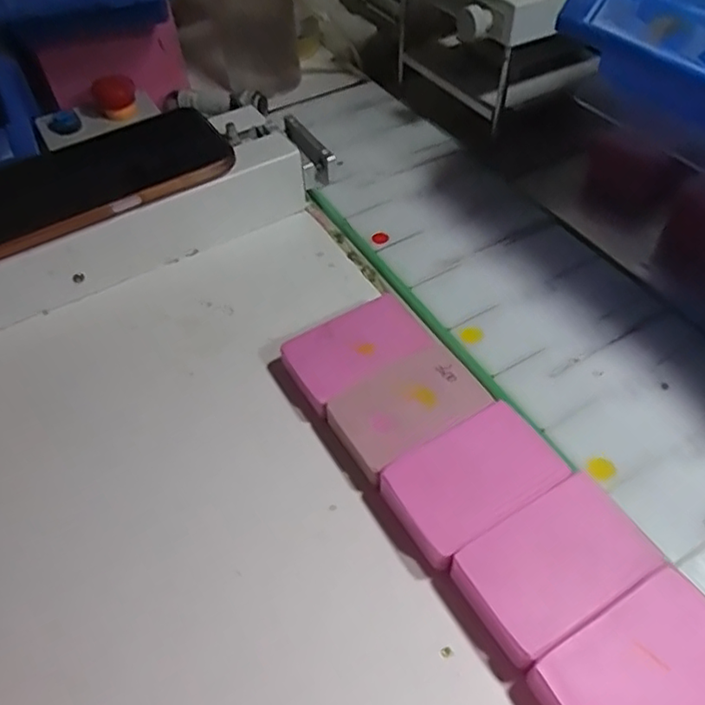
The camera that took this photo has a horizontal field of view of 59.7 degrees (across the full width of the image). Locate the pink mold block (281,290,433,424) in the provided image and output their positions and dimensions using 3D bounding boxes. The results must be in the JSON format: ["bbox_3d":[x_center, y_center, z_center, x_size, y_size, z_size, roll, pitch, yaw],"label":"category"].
[{"bbox_3d":[0.001,0.000,0.320,0.070,0.014,0.045,-29,54,-21],"label":"pink mold block"}]

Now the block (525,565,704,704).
[{"bbox_3d":[0.104,0.116,0.220,0.073,0.015,0.045,-25,53,-19],"label":"block"}]

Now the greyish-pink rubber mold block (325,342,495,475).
[{"bbox_3d":[0.026,0.028,0.296,0.070,0.012,0.045,-25,53,-19],"label":"greyish-pink rubber mold block"}]

